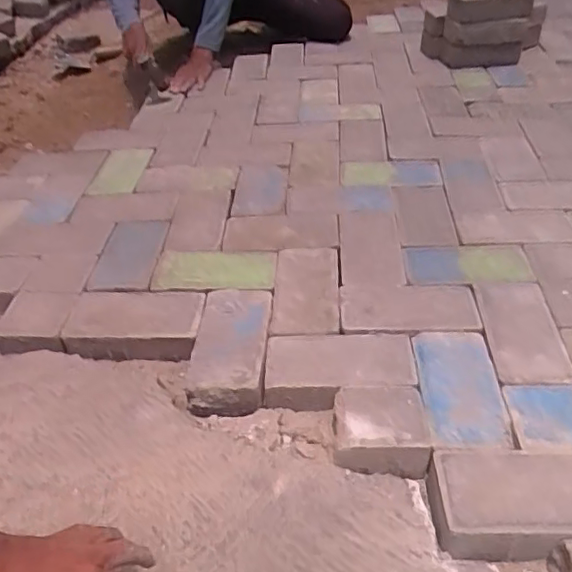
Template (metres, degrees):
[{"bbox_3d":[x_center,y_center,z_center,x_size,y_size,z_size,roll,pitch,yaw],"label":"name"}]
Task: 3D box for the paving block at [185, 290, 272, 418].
[{"bbox_3d":[-0.079,0.092,0.873,0.105,0.050,0.209,1,40,5],"label":"paving block"}]

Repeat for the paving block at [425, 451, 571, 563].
[{"bbox_3d":[0.269,0.240,0.657,0.209,0.054,0.109,-1,40,3],"label":"paving block"}]

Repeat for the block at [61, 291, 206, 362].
[{"bbox_3d":[-0.233,0.060,0.922,0.205,0.050,0.104,-1,40,3],"label":"block"}]

